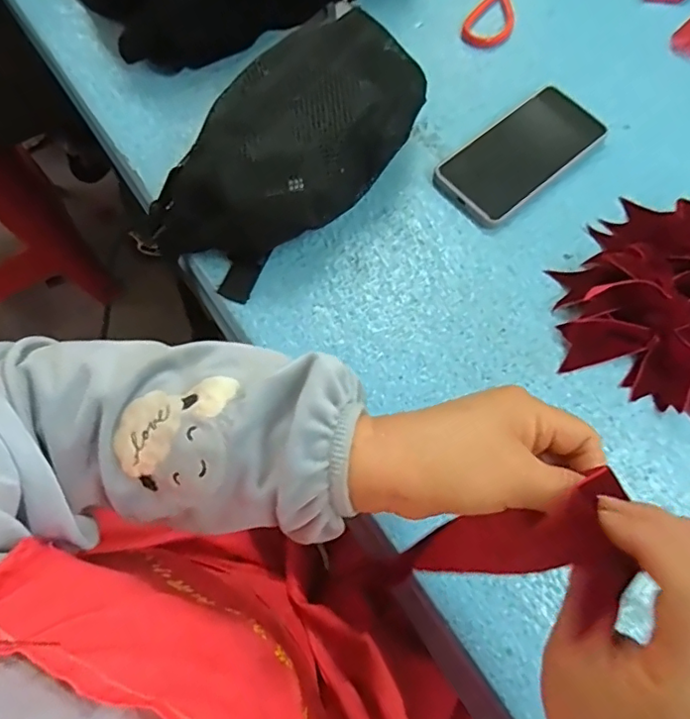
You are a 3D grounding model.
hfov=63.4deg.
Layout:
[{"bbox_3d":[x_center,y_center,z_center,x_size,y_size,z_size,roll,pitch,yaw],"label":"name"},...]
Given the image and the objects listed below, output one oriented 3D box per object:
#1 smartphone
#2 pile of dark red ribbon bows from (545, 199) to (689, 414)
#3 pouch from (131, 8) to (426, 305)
[{"bbox_3d":[0.159,-0.188,0.510,0.161,0.012,0.077,-39,76,-16],"label":"smartphone"},{"bbox_3d":[0.261,-0.054,0.451,0.158,0.039,0.188,19,69,4],"label":"pile of dark red ribbon bows"},{"bbox_3d":[-0.036,-0.179,0.456,0.133,0.094,0.284,38,72,11],"label":"pouch"}]

